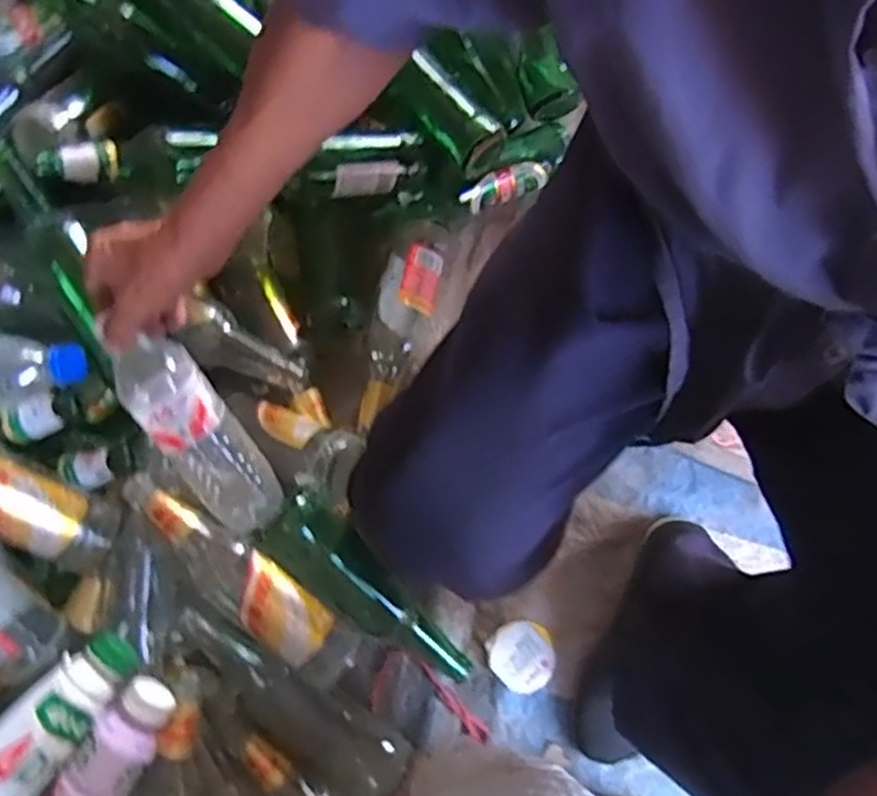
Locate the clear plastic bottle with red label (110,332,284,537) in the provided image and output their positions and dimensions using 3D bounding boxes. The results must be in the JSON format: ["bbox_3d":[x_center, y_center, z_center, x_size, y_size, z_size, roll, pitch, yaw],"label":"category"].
[{"bbox_3d":[-0.215,0.032,0.665,0.073,0.075,0.196,-30,124,-8],"label":"clear plastic bottle with red label"}]

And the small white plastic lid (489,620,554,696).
[{"bbox_3d":[0.086,0.270,0.770,0.064,0.012,0.070,0,77,-1],"label":"small white plastic lid"}]

